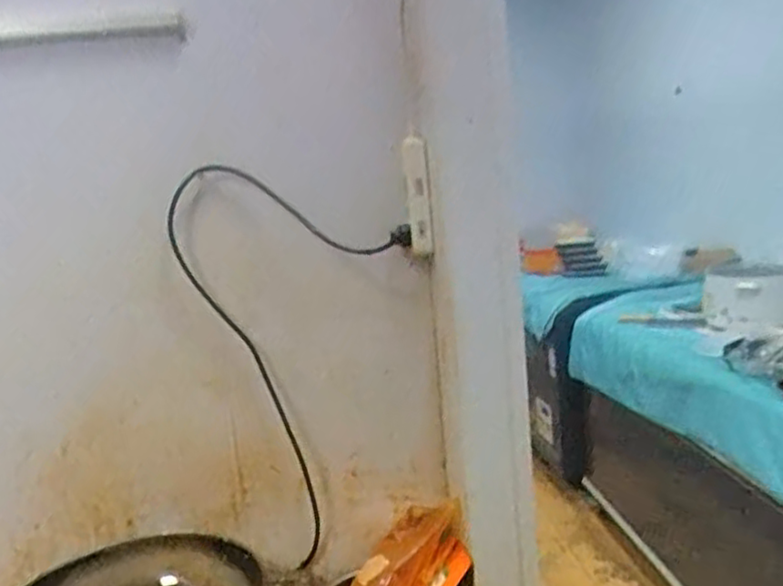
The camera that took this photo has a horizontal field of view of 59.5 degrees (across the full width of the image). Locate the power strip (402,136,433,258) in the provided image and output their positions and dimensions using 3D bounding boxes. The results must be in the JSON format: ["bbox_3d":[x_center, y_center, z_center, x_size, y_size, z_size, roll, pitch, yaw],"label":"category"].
[{"bbox_3d":[0.036,-0.132,0.940,0.035,0.157,0.037,-5,8,3],"label":"power strip"}]

